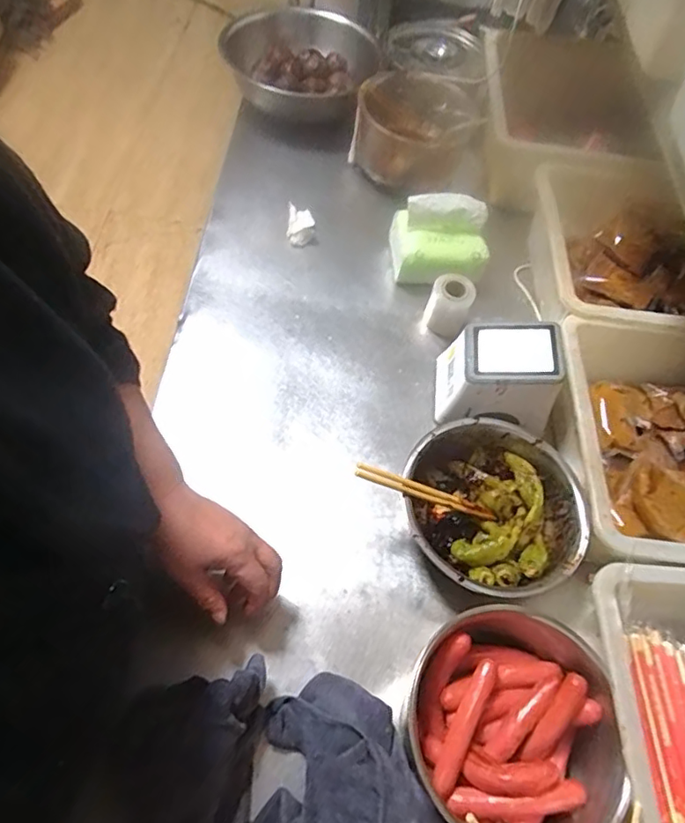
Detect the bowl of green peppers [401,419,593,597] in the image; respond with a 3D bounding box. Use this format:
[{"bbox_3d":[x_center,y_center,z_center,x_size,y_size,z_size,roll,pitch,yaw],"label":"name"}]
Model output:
[{"bbox_3d":[0.152,0.100,0.601,0.175,0.064,0.176,3,58,-6],"label":"bowl of green peppers"}]

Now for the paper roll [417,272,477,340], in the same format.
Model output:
[{"bbox_3d":[0.136,-0.132,0.750,0.052,0.069,0.054,3,58,-6],"label":"paper roll"}]

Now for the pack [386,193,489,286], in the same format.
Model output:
[{"bbox_3d":[0.129,-0.223,0.781,0.128,0.099,0.092,7,58,-3],"label":"pack"}]

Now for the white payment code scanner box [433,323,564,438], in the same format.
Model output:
[{"bbox_3d":[0.171,-0.037,0.669,0.124,0.098,0.114,15,58,2],"label":"white payment code scanner box"}]

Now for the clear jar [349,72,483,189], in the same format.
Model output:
[{"bbox_3d":[0.113,-0.428,0.897,0.166,0.102,0.173,3,58,-6],"label":"clear jar"}]

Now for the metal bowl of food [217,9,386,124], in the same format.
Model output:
[{"bbox_3d":[-0.064,-0.579,0.983,0.241,0.090,0.235,3,58,-6],"label":"metal bowl of food"}]

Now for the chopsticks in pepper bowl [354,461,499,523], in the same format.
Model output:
[{"bbox_3d":[0.089,0.082,0.581,0.174,0.015,0.016,22,53,-27],"label":"chopsticks in pepper bowl"}]

